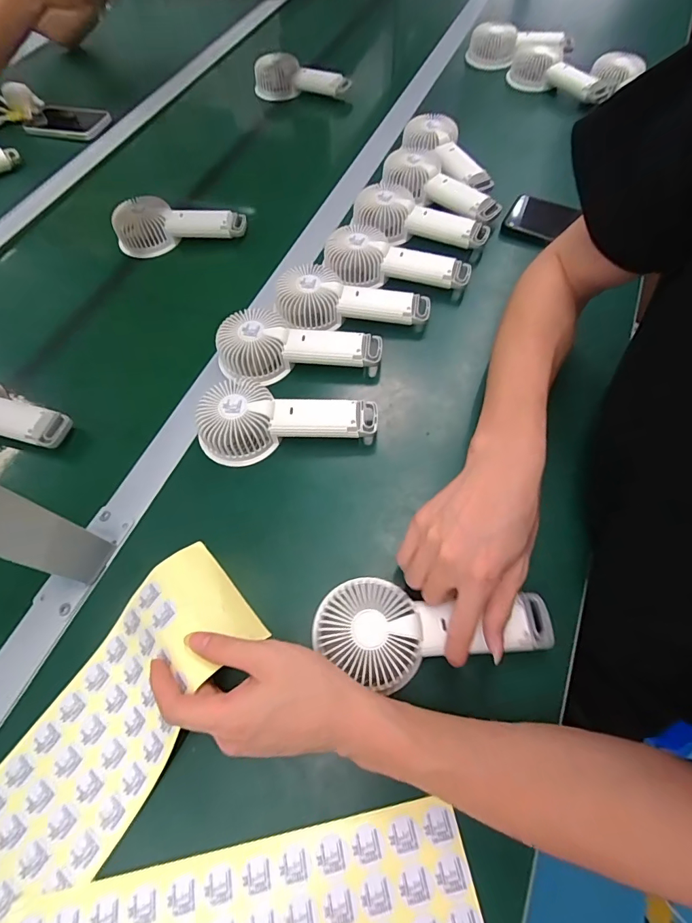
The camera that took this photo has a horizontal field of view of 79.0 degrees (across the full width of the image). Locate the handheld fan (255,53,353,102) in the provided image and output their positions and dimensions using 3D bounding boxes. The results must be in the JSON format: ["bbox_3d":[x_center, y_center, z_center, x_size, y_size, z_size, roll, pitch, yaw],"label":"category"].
[{"bbox_3d":[-0.079,-0.691,0.769,0.176,0.064,0.049,10,64,6],"label":"handheld fan"}]

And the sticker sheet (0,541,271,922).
[{"bbox_3d":[-0.183,0.205,0.313,0.101,0.042,0.285,30,75,16],"label":"sticker sheet"}]

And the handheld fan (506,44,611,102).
[{"bbox_3d":[0.364,-0.655,0.715,0.051,0.042,0.186,-40,69,-17],"label":"handheld fan"}]

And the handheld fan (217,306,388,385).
[{"bbox_3d":[-0.051,-0.131,0.467,0.176,0.045,0.078,-5,63,0],"label":"handheld fan"}]

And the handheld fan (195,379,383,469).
[{"bbox_3d":[-0.058,-0.050,0.425,0.176,0.042,0.085,-8,63,-1],"label":"handheld fan"}]

